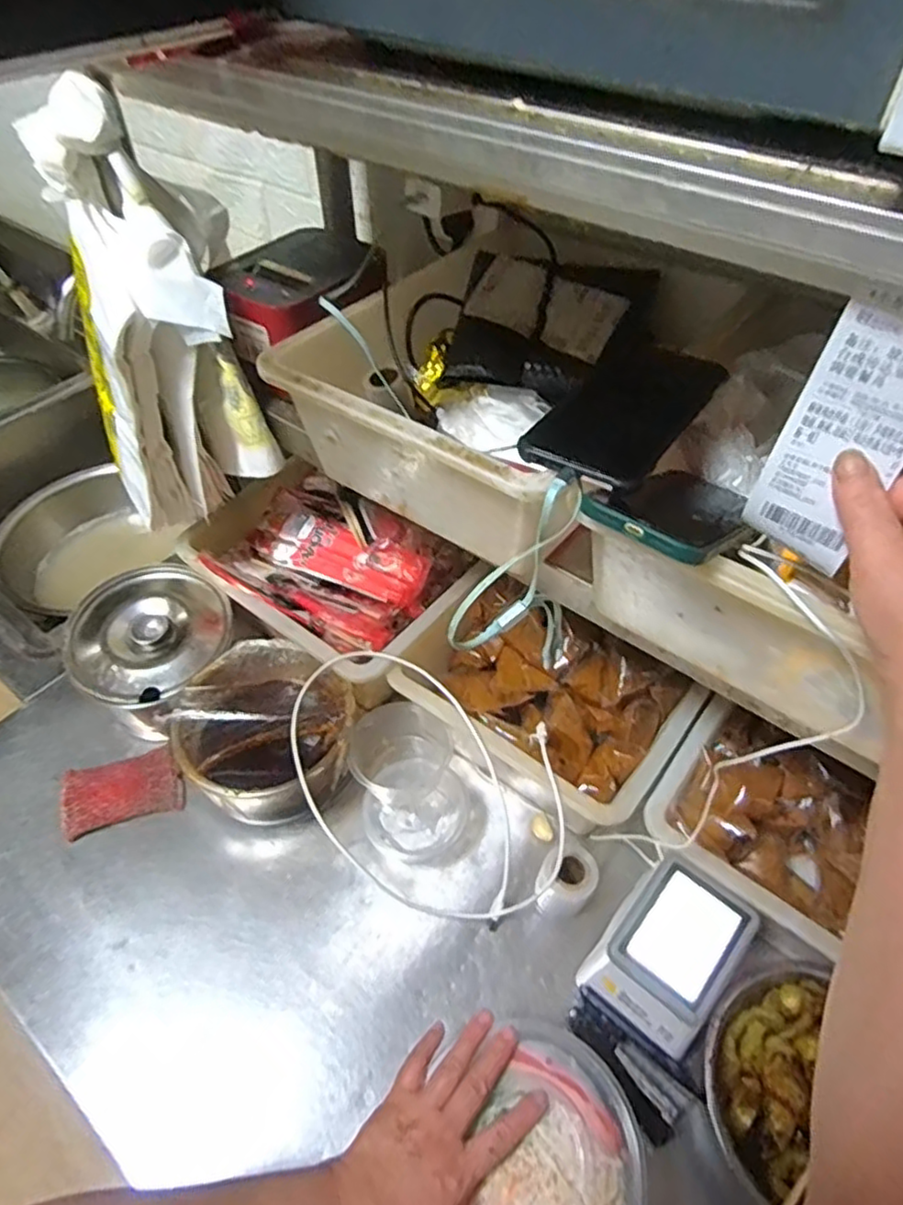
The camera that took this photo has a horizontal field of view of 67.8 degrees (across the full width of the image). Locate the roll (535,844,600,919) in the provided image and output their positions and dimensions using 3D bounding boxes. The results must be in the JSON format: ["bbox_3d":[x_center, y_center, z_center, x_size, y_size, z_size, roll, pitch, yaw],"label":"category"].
[{"bbox_3d":[0.107,0.257,0.621,0.049,0.069,0.050,0,49,0],"label":"roll"}]

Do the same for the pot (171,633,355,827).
[{"bbox_3d":[-0.191,0.135,0.697,0.162,0.103,0.177,0,49,0],"label":"pot"}]

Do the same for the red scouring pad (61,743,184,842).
[{"bbox_3d":[-0.351,0.198,0.715,0.117,0.025,0.074,-17,52,-15],"label":"red scouring pad"}]

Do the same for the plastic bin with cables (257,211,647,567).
[{"bbox_3d":[0.040,-0.190,0.594,0.271,0.112,0.339,29,55,22],"label":"plastic bin with cables"}]

